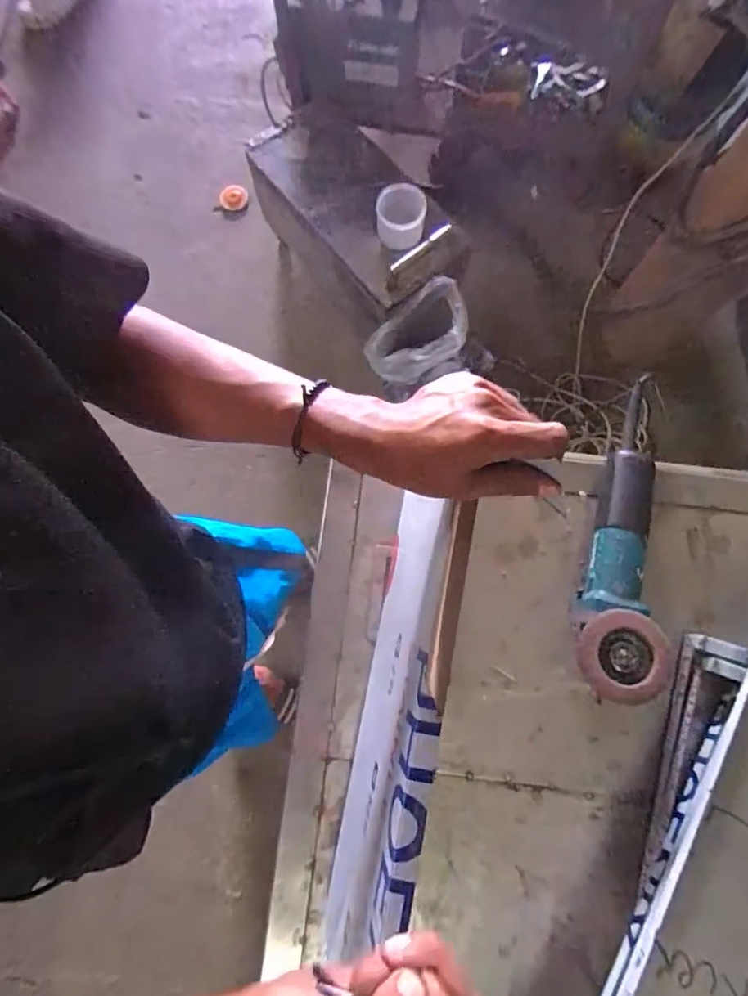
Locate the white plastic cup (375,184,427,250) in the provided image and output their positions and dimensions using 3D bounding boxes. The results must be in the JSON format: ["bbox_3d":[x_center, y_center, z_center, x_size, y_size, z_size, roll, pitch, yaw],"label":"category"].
[{"bbox_3d":[0.062,-0.663,1.201,0.111,0.084,0.106,0,78,1],"label":"white plastic cup"}]

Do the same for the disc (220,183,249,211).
[{"bbox_3d":[-0.456,-0.982,1.667,0.104,0.069,0.020,0,36,13],"label":"disc"}]

